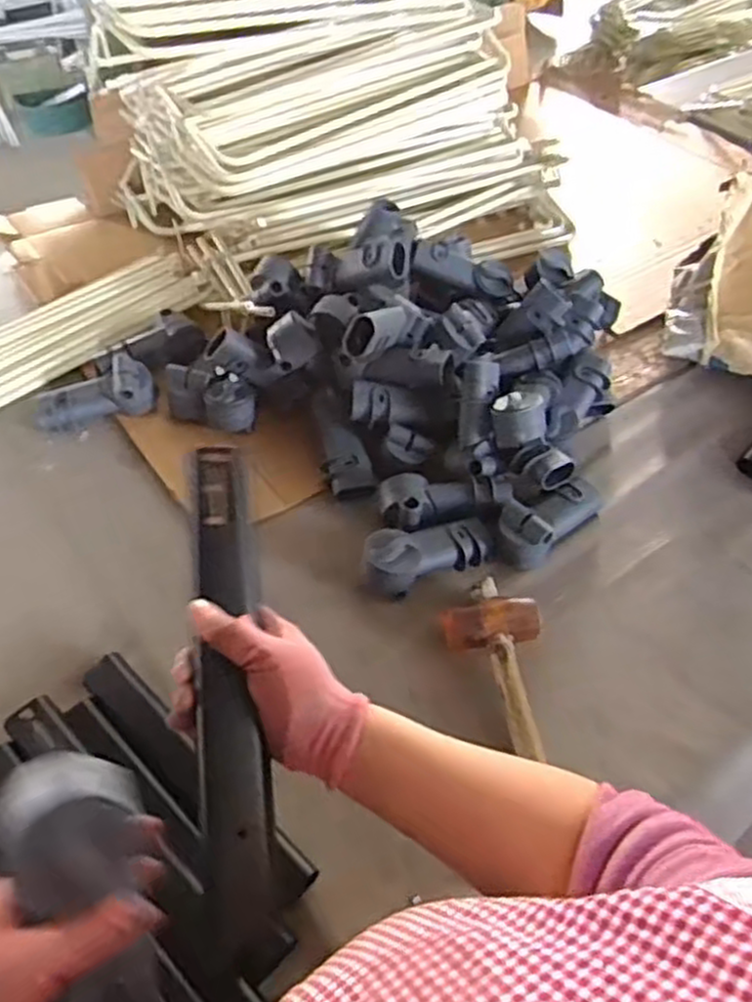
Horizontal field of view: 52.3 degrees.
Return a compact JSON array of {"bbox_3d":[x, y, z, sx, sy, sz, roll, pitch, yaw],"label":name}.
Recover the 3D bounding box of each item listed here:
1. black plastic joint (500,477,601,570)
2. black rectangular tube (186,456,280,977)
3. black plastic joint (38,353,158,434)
[{"bbox_3d":[0.217,0.020,0.953,0.165,0.057,0.067,-34,58,-27],"label":"black plastic joint"},{"bbox_3d":[-0.098,0.123,0.515,0.043,0.017,0.338,-5,71,-7],"label":"black rectangular tube"},{"bbox_3d":[-0.392,-0.145,1.070,0.165,0.066,0.062,-20,45,-4],"label":"black plastic joint"}]

